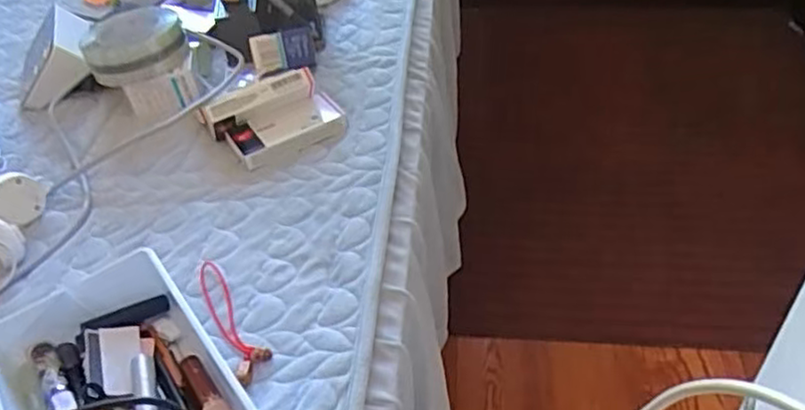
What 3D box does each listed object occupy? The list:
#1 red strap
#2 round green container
[{"bbox_3d":[-0.145,0.094,0.597,0.030,0.009,0.137,-20,45,-19],"label":"red strap"},{"bbox_3d":[-0.332,-0.199,0.865,0.119,0.044,0.120,-19,44,-17],"label":"round green container"}]

